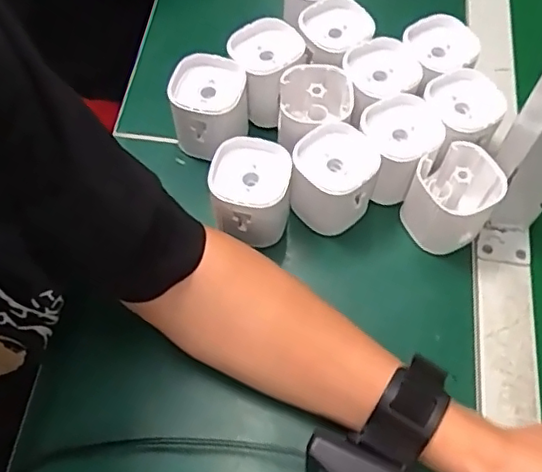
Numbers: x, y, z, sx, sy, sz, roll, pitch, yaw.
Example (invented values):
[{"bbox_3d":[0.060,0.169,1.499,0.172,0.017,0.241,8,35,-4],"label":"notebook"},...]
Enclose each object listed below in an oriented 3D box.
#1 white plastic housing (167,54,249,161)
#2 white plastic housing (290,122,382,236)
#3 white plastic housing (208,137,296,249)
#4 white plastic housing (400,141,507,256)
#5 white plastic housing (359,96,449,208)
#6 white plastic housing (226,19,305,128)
[{"bbox_3d":[-0.048,-0.101,0.465,0.056,0.059,0.058,11,64,6],"label":"white plastic housing"},{"bbox_3d":[0.046,-0.039,0.442,0.058,0.068,0.060,33,68,15],"label":"white plastic housing"},{"bbox_3d":[-0.014,-0.030,0.433,0.055,0.066,0.060,12,64,6],"label":"white plastic housing"},{"bbox_3d":[0.130,-0.025,0.433,0.061,0.068,0.056,-36,69,-16],"label":"white plastic housing"},{"bbox_3d":[0.096,-0.063,0.452,0.057,0.066,0.055,0,64,-1],"label":"white plastic housing"},{"bbox_3d":[-0.006,-0.132,0.483,0.053,0.062,0.058,0,64,-1],"label":"white plastic housing"}]

